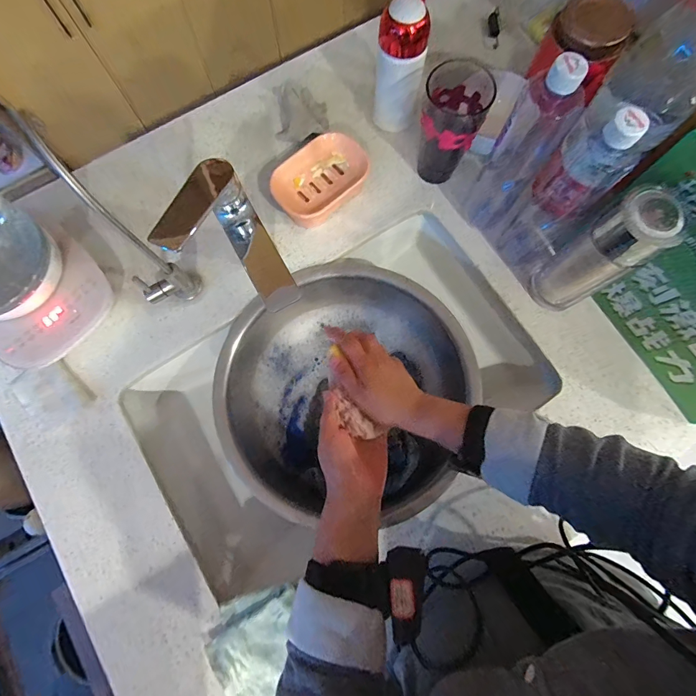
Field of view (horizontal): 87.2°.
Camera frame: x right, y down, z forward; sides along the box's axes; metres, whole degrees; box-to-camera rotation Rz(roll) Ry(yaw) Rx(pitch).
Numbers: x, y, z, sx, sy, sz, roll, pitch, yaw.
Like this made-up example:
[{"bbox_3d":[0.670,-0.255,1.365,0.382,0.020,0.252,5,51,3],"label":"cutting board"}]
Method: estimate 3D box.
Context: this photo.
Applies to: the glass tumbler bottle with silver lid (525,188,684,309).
[{"bbox_3d":[0.298,-0.108,0.445,0.067,0.189,0.069,-33,79,-7],"label":"glass tumbler bottle with silver lid"}]

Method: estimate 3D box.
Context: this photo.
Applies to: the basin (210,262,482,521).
[{"bbox_3d":[-0.006,0.056,0.538,0.334,0.089,0.343,0,77,0],"label":"basin"}]

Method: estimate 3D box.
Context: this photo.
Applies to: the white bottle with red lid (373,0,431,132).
[{"bbox_3d":[0.072,-0.387,0.518,0.066,0.162,0.063,11,77,2],"label":"white bottle with red lid"}]

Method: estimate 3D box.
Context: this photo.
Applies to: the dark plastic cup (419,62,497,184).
[{"bbox_3d":[0.139,-0.301,0.517,0.078,0.135,0.088,28,79,6],"label":"dark plastic cup"}]

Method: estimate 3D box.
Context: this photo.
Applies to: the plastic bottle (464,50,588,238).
[{"bbox_3d":[0.212,-0.233,0.450,0.069,0.230,0.074,27,79,6],"label":"plastic bottle"}]

